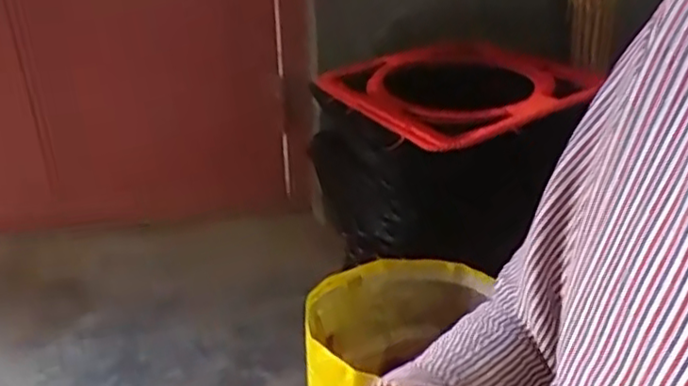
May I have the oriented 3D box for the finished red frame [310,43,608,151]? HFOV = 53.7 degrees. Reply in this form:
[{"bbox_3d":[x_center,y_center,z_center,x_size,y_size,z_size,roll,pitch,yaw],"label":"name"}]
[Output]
[{"bbox_3d":[0.163,-0.162,1.009,0.357,0.047,0.309,-18,34,-29],"label":"finished red frame"}]

